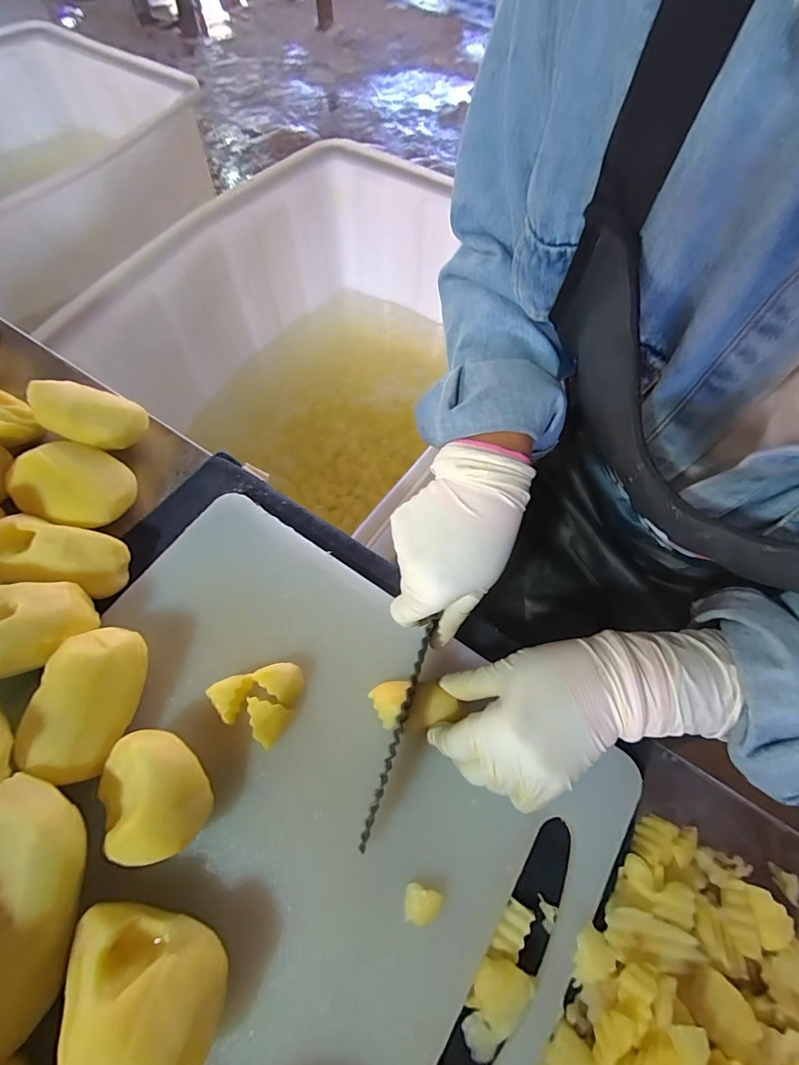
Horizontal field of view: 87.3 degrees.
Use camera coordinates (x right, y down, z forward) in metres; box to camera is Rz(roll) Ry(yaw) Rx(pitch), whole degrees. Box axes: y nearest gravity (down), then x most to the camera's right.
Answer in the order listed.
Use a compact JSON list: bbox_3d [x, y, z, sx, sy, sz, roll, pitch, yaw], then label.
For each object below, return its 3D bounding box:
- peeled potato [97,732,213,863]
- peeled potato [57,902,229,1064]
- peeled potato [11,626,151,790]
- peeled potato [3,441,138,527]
[{"bbox_3d":[-0.149,0.158,0.255,0.056,0.050,0.068,-28,69,-13],"label":"peeled potato"},{"bbox_3d":[-0.132,0.236,0.213,0.082,0.053,0.064,9,66,3],"label":"peeled potato"},{"bbox_3d":[-0.198,0.108,0.272,0.052,0.043,0.091,4,66,1],"label":"peeled potato"},{"bbox_3d":[-0.276,-0.039,0.361,0.090,0.043,0.073,25,68,10],"label":"peeled potato"}]

